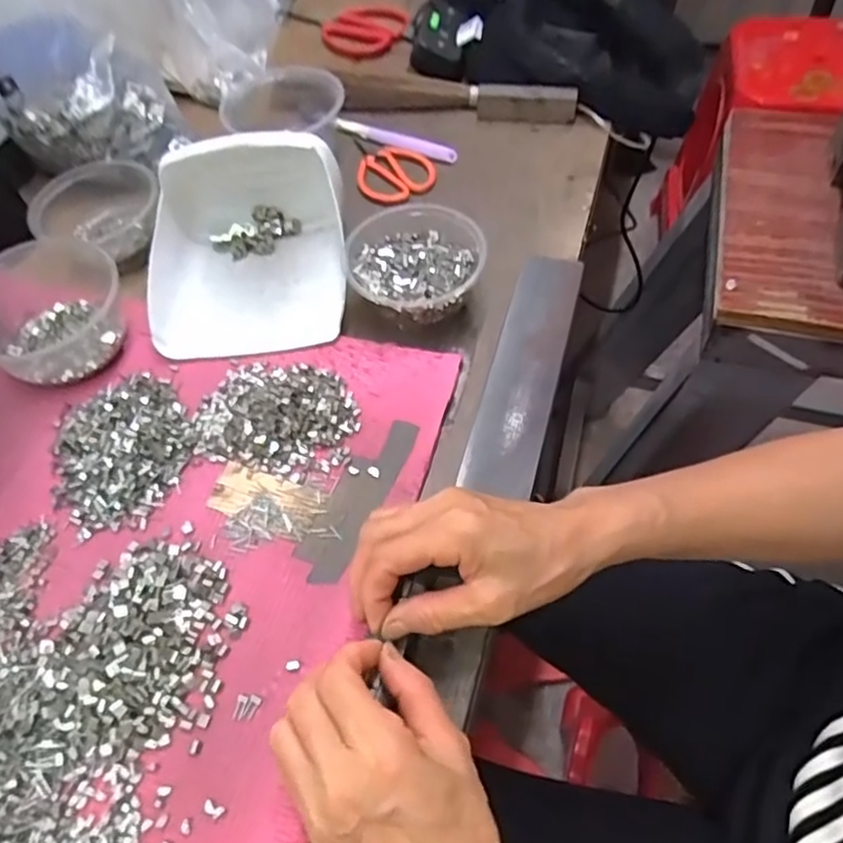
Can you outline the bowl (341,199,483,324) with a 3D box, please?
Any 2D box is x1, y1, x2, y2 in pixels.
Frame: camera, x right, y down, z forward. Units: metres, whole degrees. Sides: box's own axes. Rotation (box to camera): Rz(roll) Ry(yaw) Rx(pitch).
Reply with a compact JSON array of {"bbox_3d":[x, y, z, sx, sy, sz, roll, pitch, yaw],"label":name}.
[{"bbox_3d":[-0.005,-0.116,0.508,0.103,0.049,0.096,-1,57,2],"label":"bowl"}]

